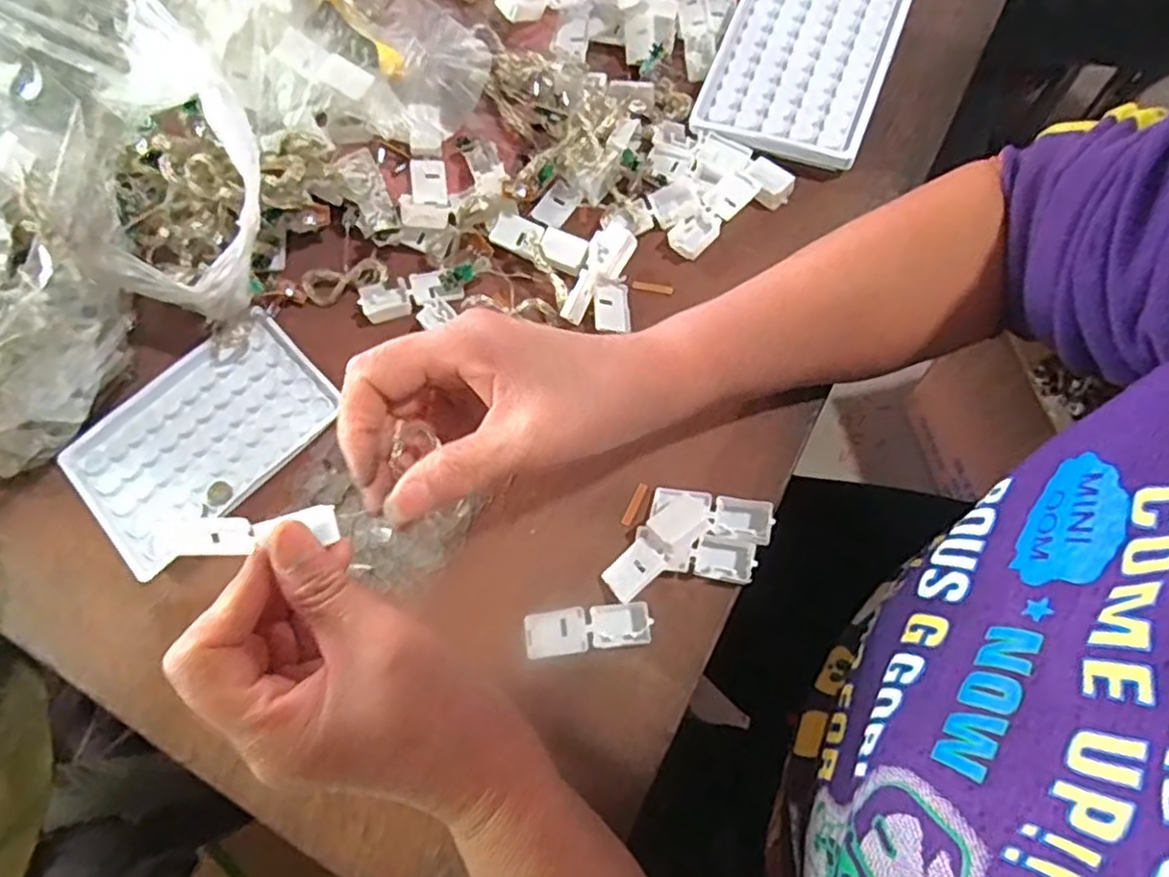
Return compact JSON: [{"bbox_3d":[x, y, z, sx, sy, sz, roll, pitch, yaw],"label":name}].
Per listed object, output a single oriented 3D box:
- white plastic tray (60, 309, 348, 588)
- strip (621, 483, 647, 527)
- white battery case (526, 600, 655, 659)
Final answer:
[{"bbox_3d":[-0.202,-0.003,0.370,0.130,0.012,0.091,-43,71,-10],"label":"white plastic tray"},{"bbox_3d":[0.024,0.032,0.338,0.005,0.004,0.023,22,73,13],"label":"strip"},{"bbox_3d":[0.001,0.085,0.313,0.055,0.008,0.019,-8,69,2],"label":"white battery case"}]

